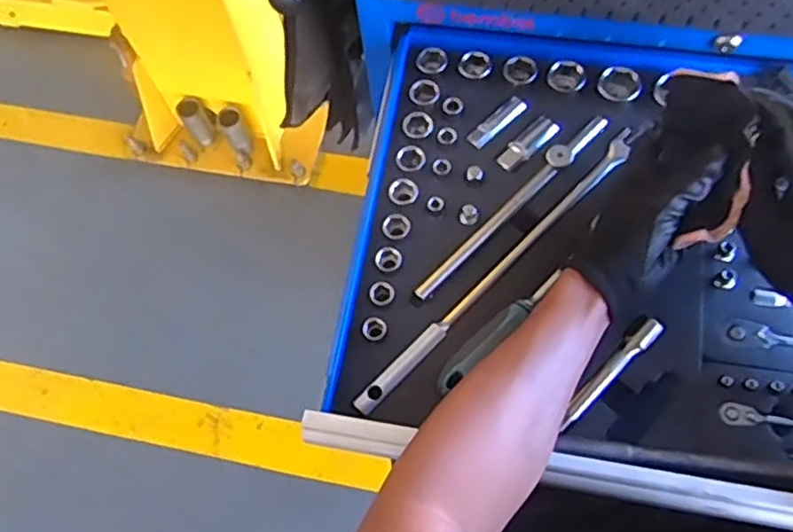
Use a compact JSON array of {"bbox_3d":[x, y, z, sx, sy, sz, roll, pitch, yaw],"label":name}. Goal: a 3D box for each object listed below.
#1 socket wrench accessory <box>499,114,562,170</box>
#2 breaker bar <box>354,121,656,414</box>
[{"bbox_3d":[0.122,-0.116,0.634,0.066,0.017,0.026,-39,70,-12],"label":"socket wrench accessory"},{"bbox_3d":[0.101,-0.007,0.585,0.022,0.017,0.364,42,75,18],"label":"breaker bar"}]

